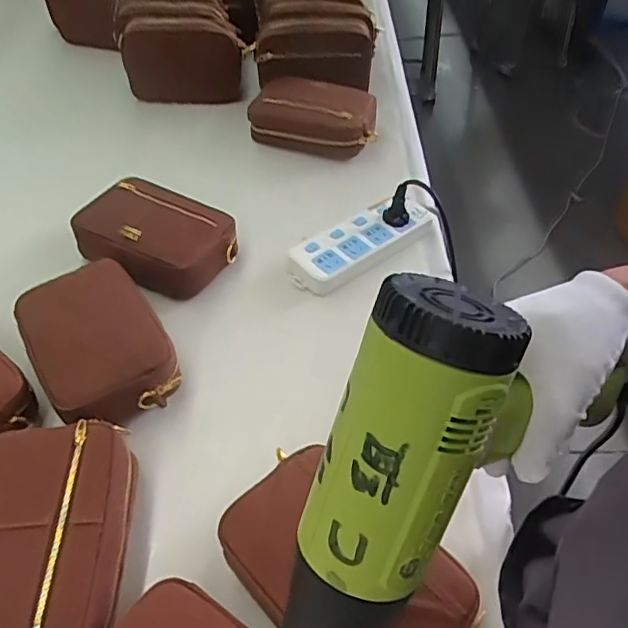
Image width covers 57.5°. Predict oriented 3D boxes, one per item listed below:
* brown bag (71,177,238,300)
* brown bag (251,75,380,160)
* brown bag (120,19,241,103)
[{"bbox_3d":[-0.193,-0.094,0.718,0.182,0.073,0.127,22,52,18],"label":"brown bag"},{"bbox_3d":[0.008,-0.303,0.887,0.184,0.073,0.108,16,50,14],"label":"brown bag"},{"bbox_3d":[-0.214,-0.400,0.910,0.182,0.134,0.061,2,48,2],"label":"brown bag"}]

